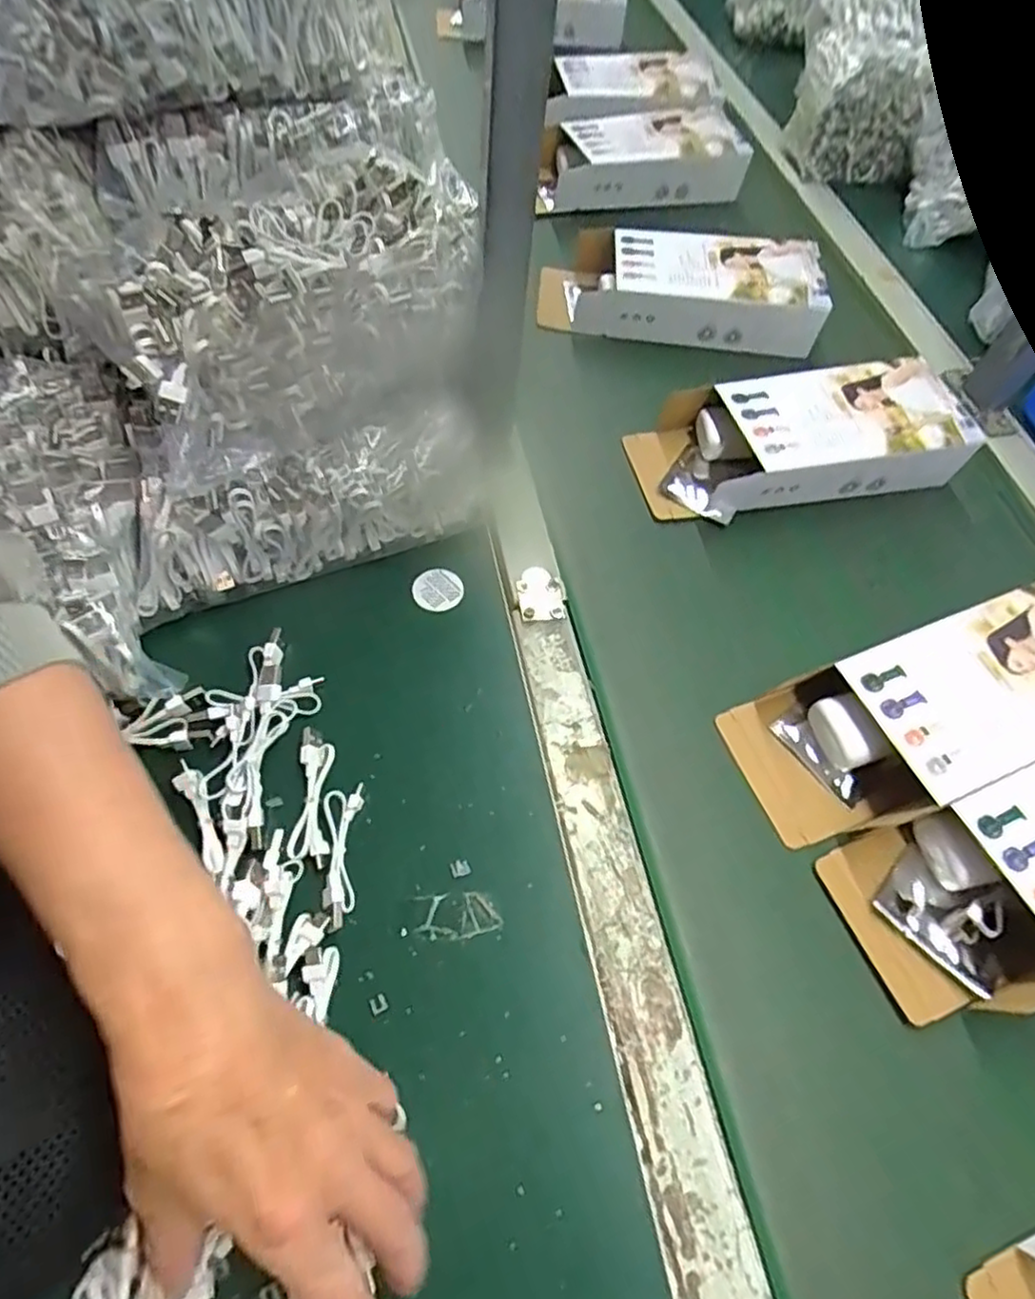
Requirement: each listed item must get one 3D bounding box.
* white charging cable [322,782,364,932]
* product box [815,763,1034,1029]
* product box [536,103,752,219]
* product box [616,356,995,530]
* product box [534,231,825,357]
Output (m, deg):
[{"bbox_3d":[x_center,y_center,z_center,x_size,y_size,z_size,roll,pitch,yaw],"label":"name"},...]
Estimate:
[{"bbox_3d":[-0.098,0.113,0.382,0.021,0.010,0.075,-2,59,-3],"label":"white charging cable"},{"bbox_3d":[0.310,0.116,0.397,0.251,0.052,0.105,-18,62,-13],"label":"product box"},{"bbox_3d":[0.128,-0.544,0.773,0.224,0.061,0.106,-12,61,-12],"label":"product box"},{"bbox_3d":[0.224,-0.164,0.555,0.255,0.059,0.112,-9,60,-7],"label":"product box"},{"bbox_3d":[0.150,-0.335,0.650,0.260,0.062,0.112,7,59,2],"label":"product box"}]

